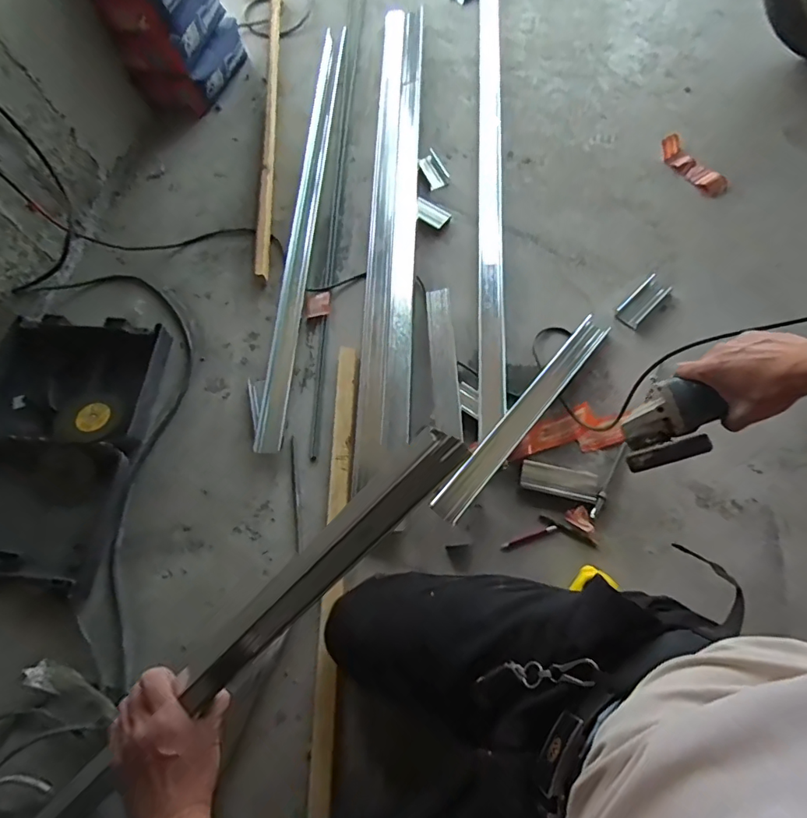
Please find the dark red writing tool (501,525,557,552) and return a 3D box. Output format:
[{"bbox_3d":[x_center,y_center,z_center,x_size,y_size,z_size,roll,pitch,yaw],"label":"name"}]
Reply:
[{"bbox_3d":[0.206,0.212,0.817,0.097,0.004,0.013,-21,69,-6],"label":"dark red writing tool"}]

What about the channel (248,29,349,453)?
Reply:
[{"bbox_3d":[-0.218,-0.459,1.118,0.081,0.024,1.151,4,69,3],"label":"channel"}]

